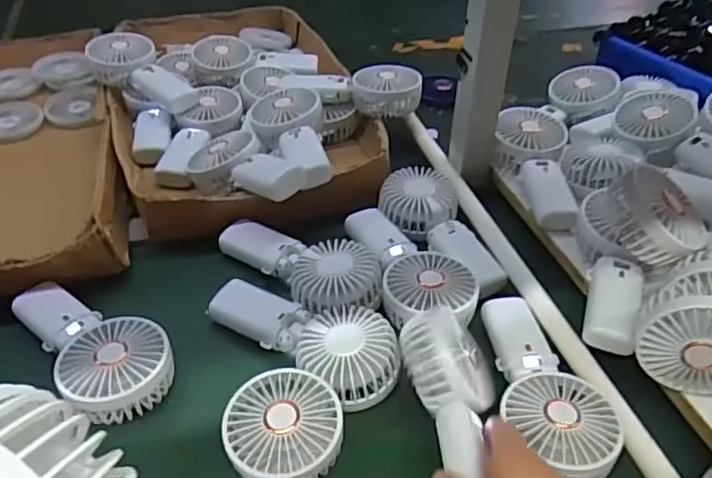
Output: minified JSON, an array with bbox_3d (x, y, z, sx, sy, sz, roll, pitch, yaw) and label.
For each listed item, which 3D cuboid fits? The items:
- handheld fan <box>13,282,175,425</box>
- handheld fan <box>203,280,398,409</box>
[{"bbox_3d":[-0.232,0.087,0.531,0.084,0.040,0.180,-34,50,-31],"label":"handheld fan"},{"bbox_3d":[-0.043,0.078,0.542,0.183,0.033,0.078,27,49,30],"label":"handheld fan"}]

